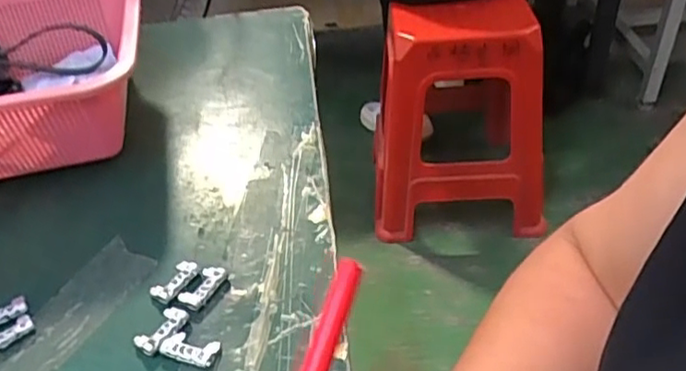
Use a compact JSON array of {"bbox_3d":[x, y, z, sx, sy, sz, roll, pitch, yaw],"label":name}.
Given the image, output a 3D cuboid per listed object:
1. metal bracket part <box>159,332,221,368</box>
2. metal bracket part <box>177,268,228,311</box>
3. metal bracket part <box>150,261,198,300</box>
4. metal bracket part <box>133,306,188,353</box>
[{"bbox_3d":[-0.083,0.088,0.336,0.031,0.006,0.016,10,41,18],"label":"metal bracket part"},{"bbox_3d":[-0.083,0.059,0.370,0.016,0.007,0.030,16,43,25],"label":"metal bracket part"},{"bbox_3d":[-0.101,0.057,0.375,0.014,0.006,0.029,18,44,26],"label":"metal bracket part"},{"bbox_3d":[-0.102,0.080,0.347,0.018,0.005,0.030,20,45,28],"label":"metal bracket part"}]

